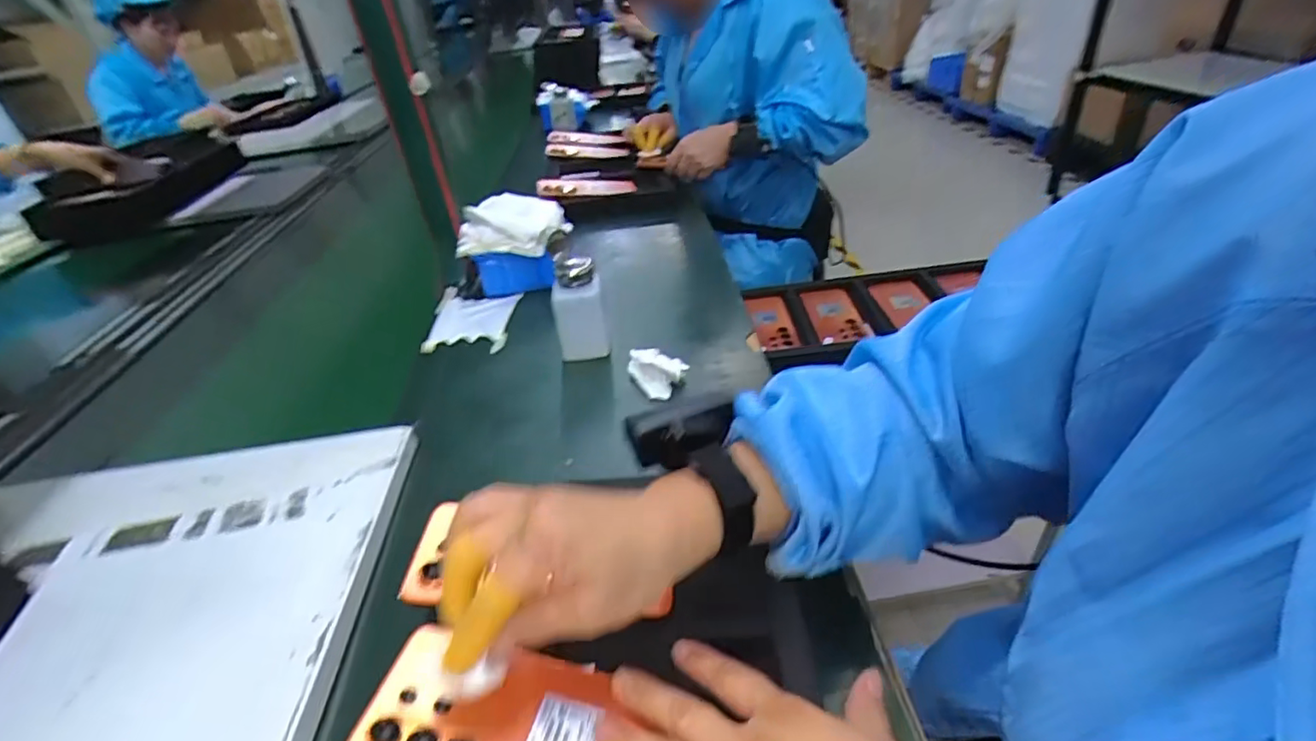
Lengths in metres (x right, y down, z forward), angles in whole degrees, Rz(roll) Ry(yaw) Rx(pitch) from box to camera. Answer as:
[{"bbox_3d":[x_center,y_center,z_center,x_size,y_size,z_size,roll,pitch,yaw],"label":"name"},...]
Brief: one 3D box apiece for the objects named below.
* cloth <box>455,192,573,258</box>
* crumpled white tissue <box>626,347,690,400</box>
[{"bbox_3d":[-0.187,-0.195,0.780,0.131,0.053,0.112,-3,35,7],"label":"cloth"},{"bbox_3d":[-0.003,-0.003,0.607,0.052,0.024,0.064,9,38,23],"label":"crumpled white tissue"}]

